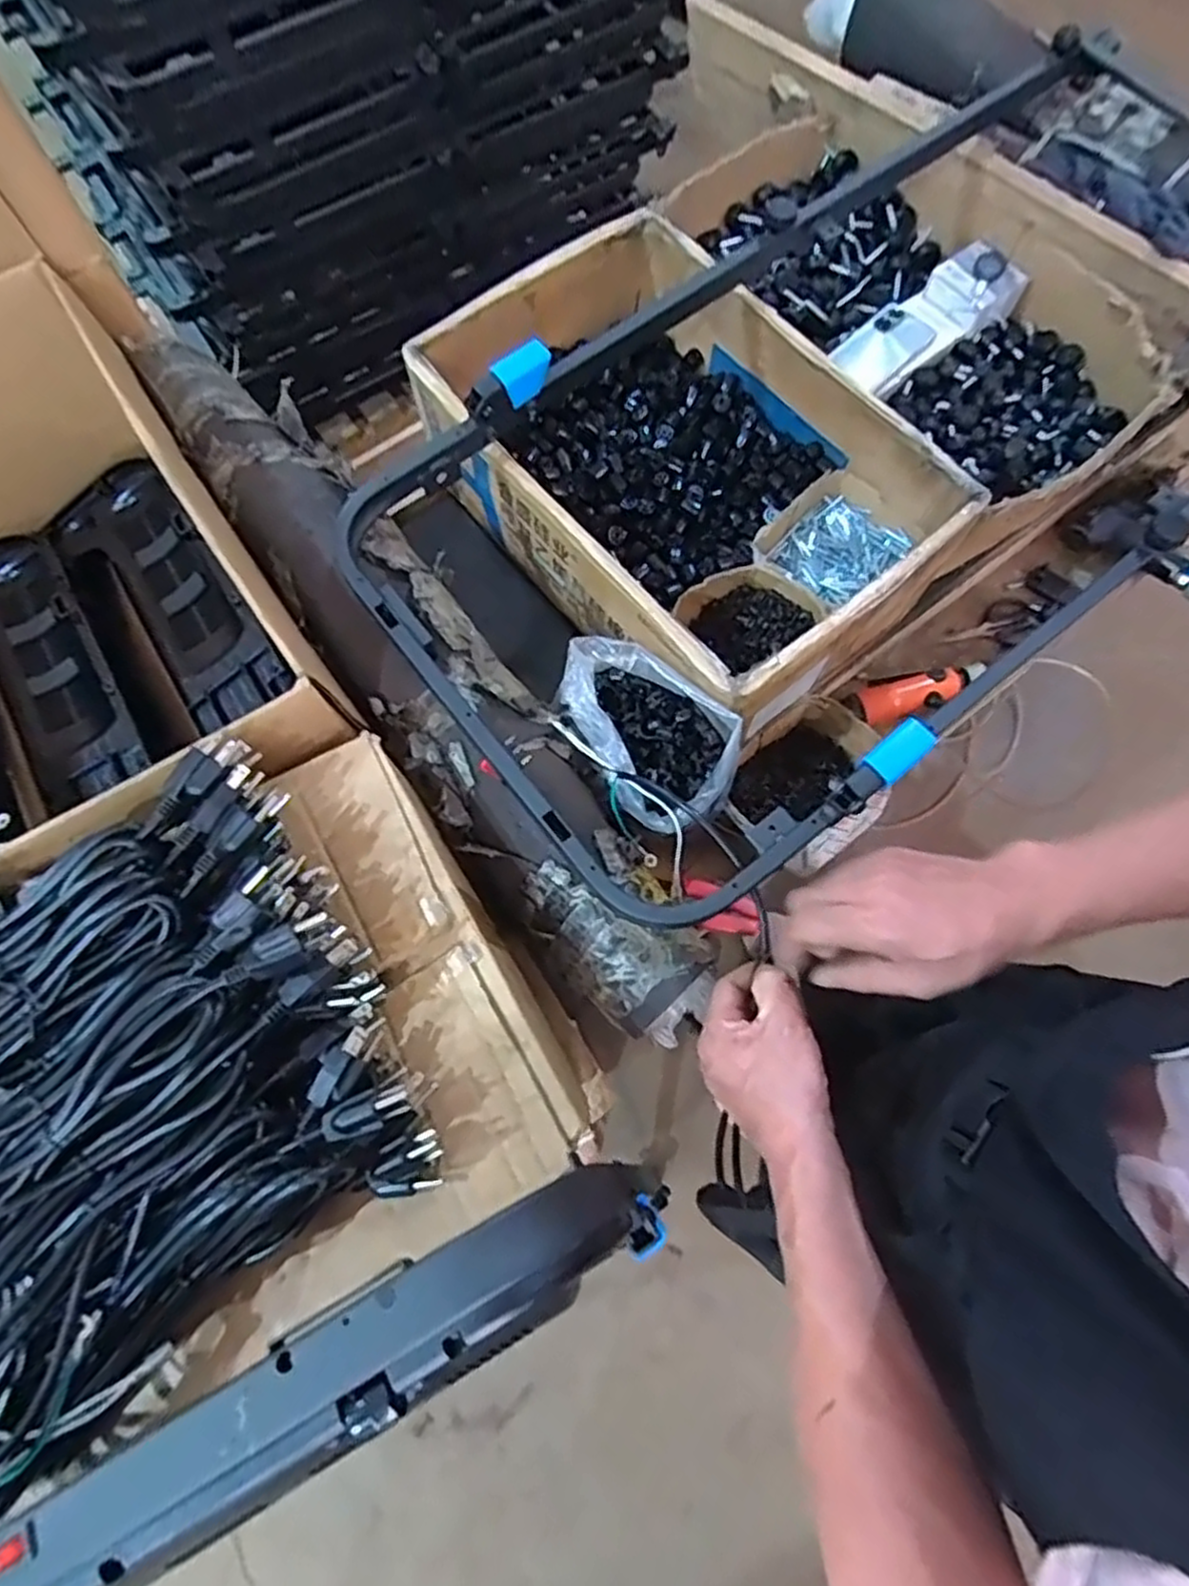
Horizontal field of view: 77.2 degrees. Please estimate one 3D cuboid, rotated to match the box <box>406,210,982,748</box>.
[{"bbox_3d":[0.093,-0.352,0.812,0.360,0.141,0.537,-37,76,-10],"label":"box"}]

